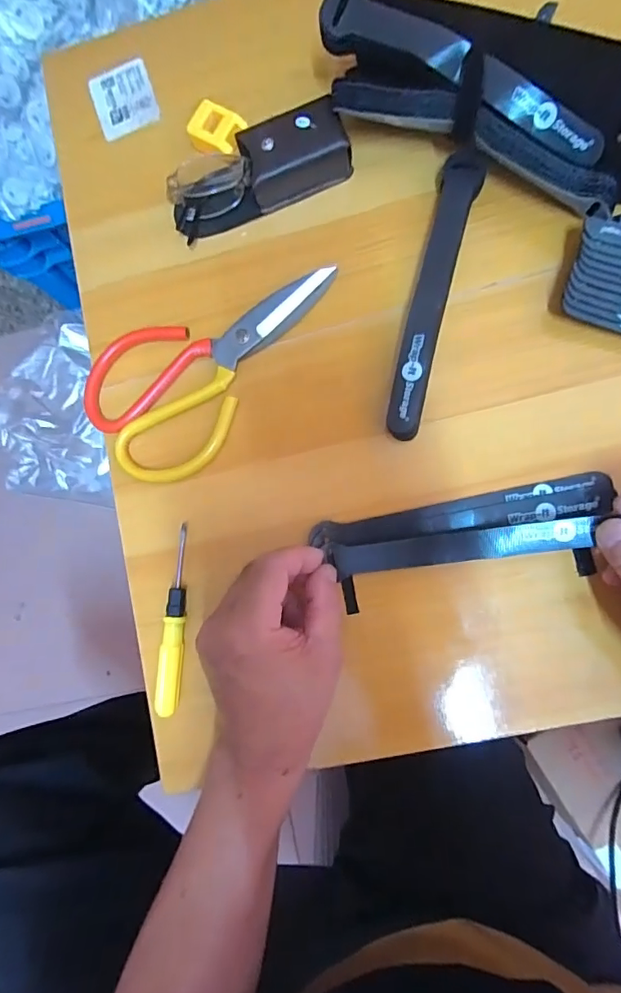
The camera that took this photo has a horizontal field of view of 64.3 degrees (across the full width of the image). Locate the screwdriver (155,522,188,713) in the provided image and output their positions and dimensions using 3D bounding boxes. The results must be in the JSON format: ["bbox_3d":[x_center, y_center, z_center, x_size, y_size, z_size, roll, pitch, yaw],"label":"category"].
[{"bbox_3d":[-0.094,0.086,0.345,0.015,0.013,0.127,5,86,8],"label":"screwdriver"}]

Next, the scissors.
[{"bbox_3d":[-0.080,-0.105,0.362,0.102,0.018,0.193,39,91,9],"label":"scissors"}]

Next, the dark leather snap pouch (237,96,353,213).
[{"bbox_3d":[-0.010,-0.247,0.357,0.073,0.031,0.043,-21,83,5],"label":"dark leather snap pouch"}]

